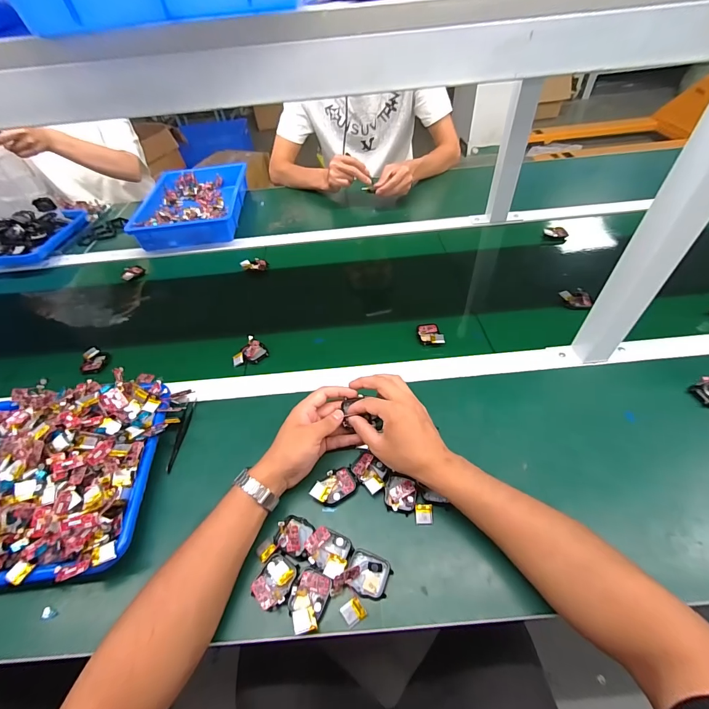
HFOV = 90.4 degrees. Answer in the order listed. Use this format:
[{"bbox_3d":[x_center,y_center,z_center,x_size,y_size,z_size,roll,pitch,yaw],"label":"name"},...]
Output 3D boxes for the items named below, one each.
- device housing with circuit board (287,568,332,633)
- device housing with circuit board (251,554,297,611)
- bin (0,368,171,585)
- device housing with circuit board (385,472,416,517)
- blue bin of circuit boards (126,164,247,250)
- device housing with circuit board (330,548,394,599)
[{"bbox_3d":[-0.048,0.255,0.366,0.038,0.010,0.053,14,51,16],"label":"device housing with circuit board"},{"bbox_3d":[-0.086,0.242,0.377,0.039,0.006,0.048,18,53,19],"label":"device housing with circuit board"},{"bbox_3d":[-0.430,0.141,0.439,0.330,0.075,0.255,-7,49,-1],"label":"bin"},{"bbox_3d":[0.056,0.169,0.431,0.037,0.012,0.045,6,50,10],"label":"device housing with circuit board"},{"bbox_3d":[-0.424,-0.407,0.947,0.240,0.064,0.364,-6,49,0],"label":"blue bin of circuit boards"},{"bbox_3d":[0.009,0.235,0.378,0.056,0.022,0.044,8,50,12],"label":"device housing with circuit board"}]

